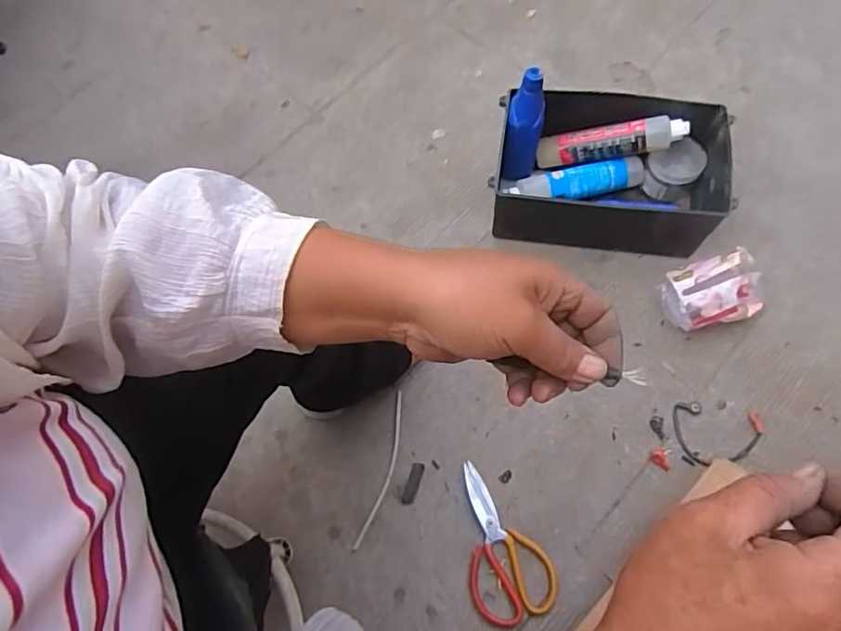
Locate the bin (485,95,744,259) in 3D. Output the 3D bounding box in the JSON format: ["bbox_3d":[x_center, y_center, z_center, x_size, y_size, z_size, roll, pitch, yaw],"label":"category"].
[{"bbox_3d":[0.288,-0.220,0.870,0.331,0.147,0.212,5,69,5],"label":"bin"}]

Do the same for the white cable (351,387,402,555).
[{"bbox_3d":[-0.051,0.217,0.797,0.024,0.010,0.223,13,70,8],"label":"white cable"}]

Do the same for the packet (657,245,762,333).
[{"bbox_3d":[0.428,-0.034,0.821,0.141,0.080,0.091,-14,69,-3],"label":"packet"}]

